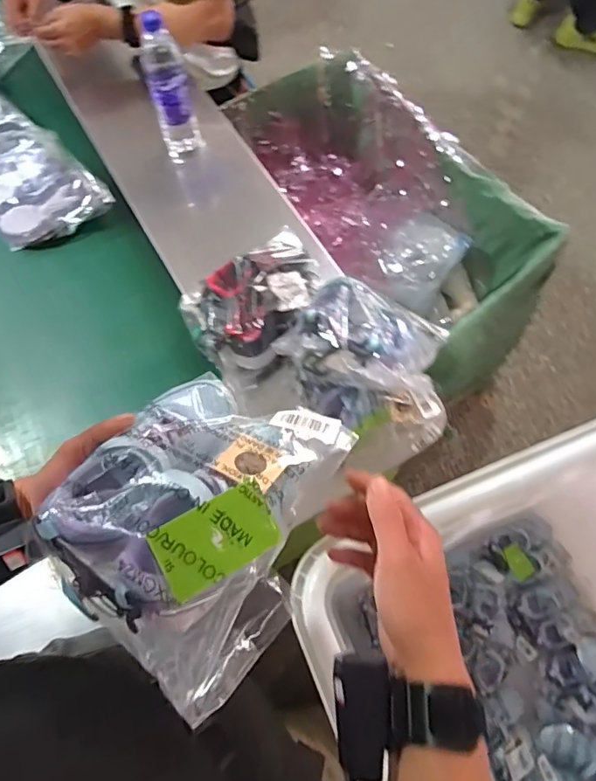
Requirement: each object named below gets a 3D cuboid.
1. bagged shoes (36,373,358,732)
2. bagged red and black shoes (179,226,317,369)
[{"bbox_3d":[-0.068,0.084,0.366,0.166,0.078,0.205,30,71,14],"label":"bagged shoes"},{"bbox_3d":[-0.058,-0.137,0.785,0.222,0.083,0.196,-31,69,-11],"label":"bagged red and black shoes"}]

